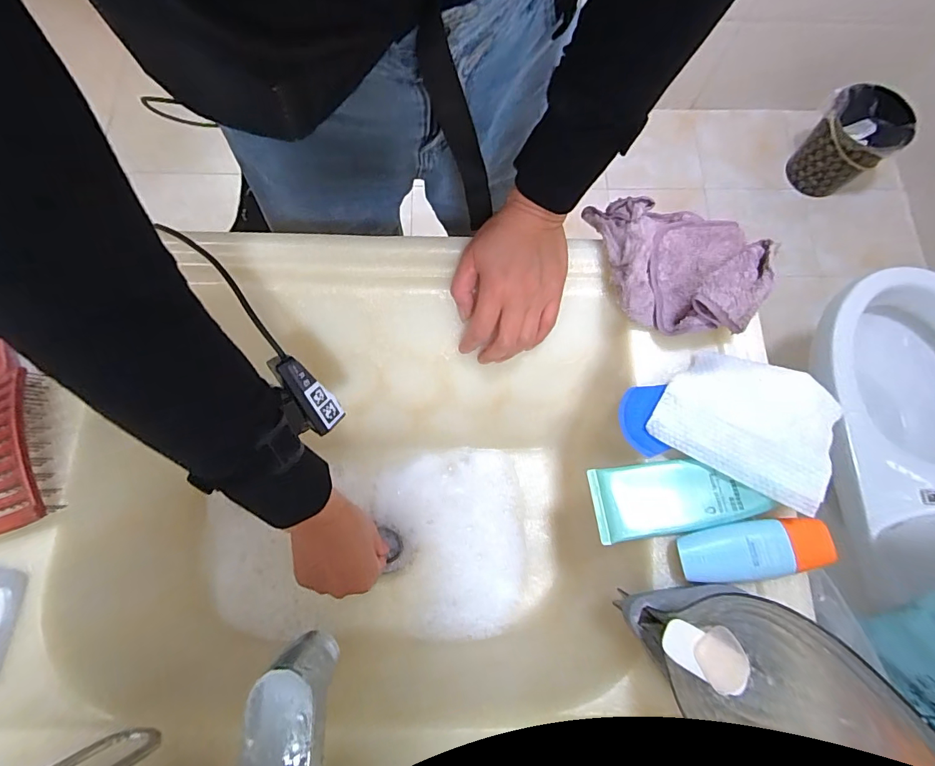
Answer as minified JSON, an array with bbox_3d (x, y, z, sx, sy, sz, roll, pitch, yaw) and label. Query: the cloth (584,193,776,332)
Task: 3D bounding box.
[{"bbox_3d":[0.191,-0.112,0.398,0.128,0.043,0.142,-14,76,-5],"label":"cloth"}]

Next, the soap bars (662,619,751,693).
[{"bbox_3d":[0.157,0.175,0.296,0.051,0.009,0.035,33,76,7],"label":"soap bars"}]

